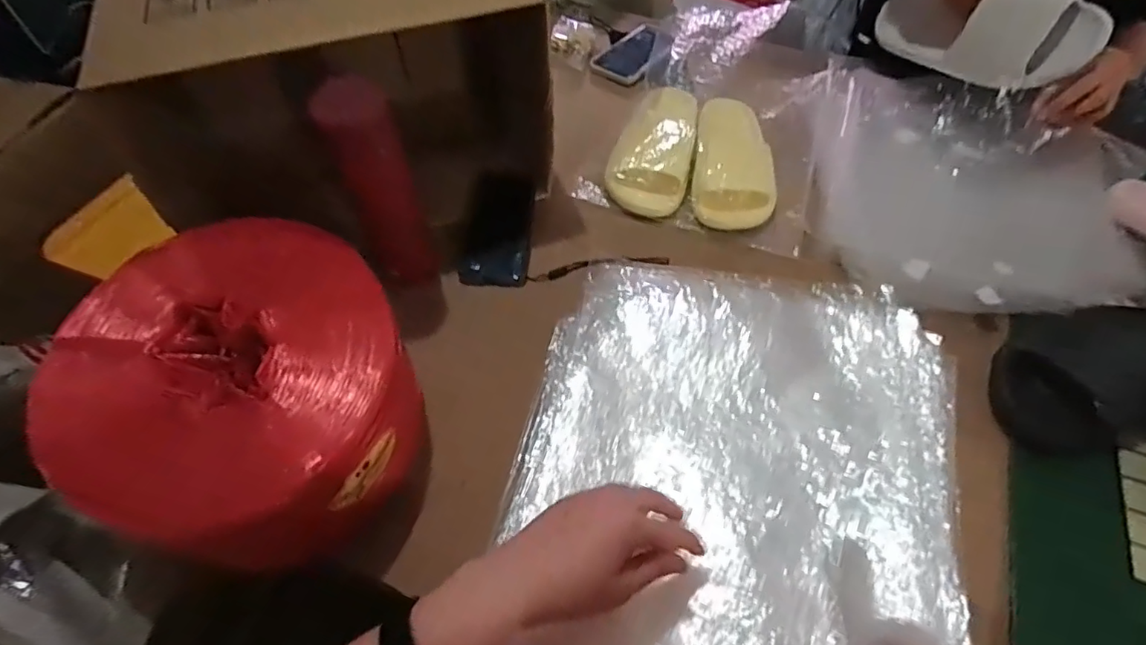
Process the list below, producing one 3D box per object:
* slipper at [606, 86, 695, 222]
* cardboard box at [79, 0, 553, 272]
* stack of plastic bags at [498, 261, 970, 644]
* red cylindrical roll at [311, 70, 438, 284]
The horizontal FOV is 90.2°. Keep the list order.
[{"bbox_3d":[0.106,-0.235,0.747,0.103,0.065,0.216,9,54,8],"label":"slipper"},{"bbox_3d":[-0.247,-0.290,0.635,0.398,0.209,0.281,-14,54,-9],"label":"cardboard box"},{"bbox_3d":[0.126,0.136,0.471,0.360,0.048,0.422,10,54,9],"label":"stack of plastic bags"},{"bbox_3d":[-0.186,-0.122,0.574,0.059,0.247,0.060,-1,54,1],"label":"red cylindrical roll"}]

